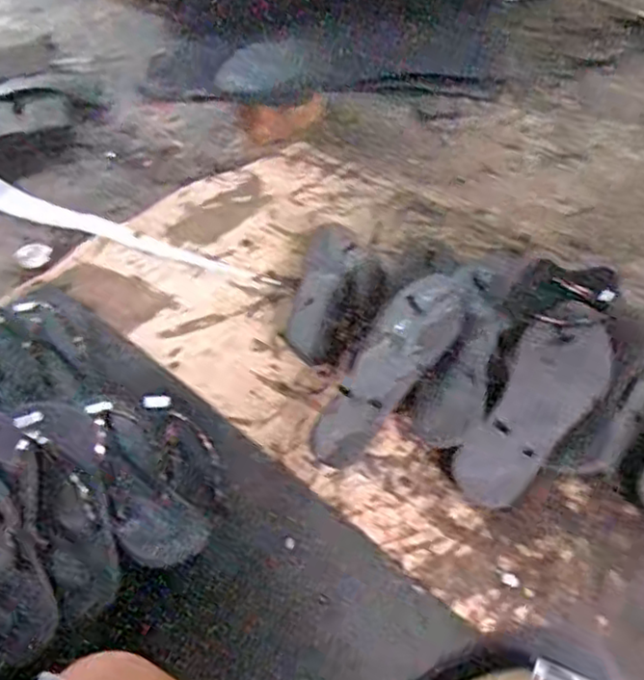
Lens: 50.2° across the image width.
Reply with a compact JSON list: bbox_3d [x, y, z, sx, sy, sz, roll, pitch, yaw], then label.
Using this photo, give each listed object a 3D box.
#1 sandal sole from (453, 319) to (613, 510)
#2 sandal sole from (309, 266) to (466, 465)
[{"bbox_3d":[0.220,0.073,0.704,0.093,0.007,0.215,30,81,10],"label":"sandal sole"},{"bbox_3d":[0.075,0.027,0.739,0.092,0.036,0.251,25,69,27],"label":"sandal sole"}]

